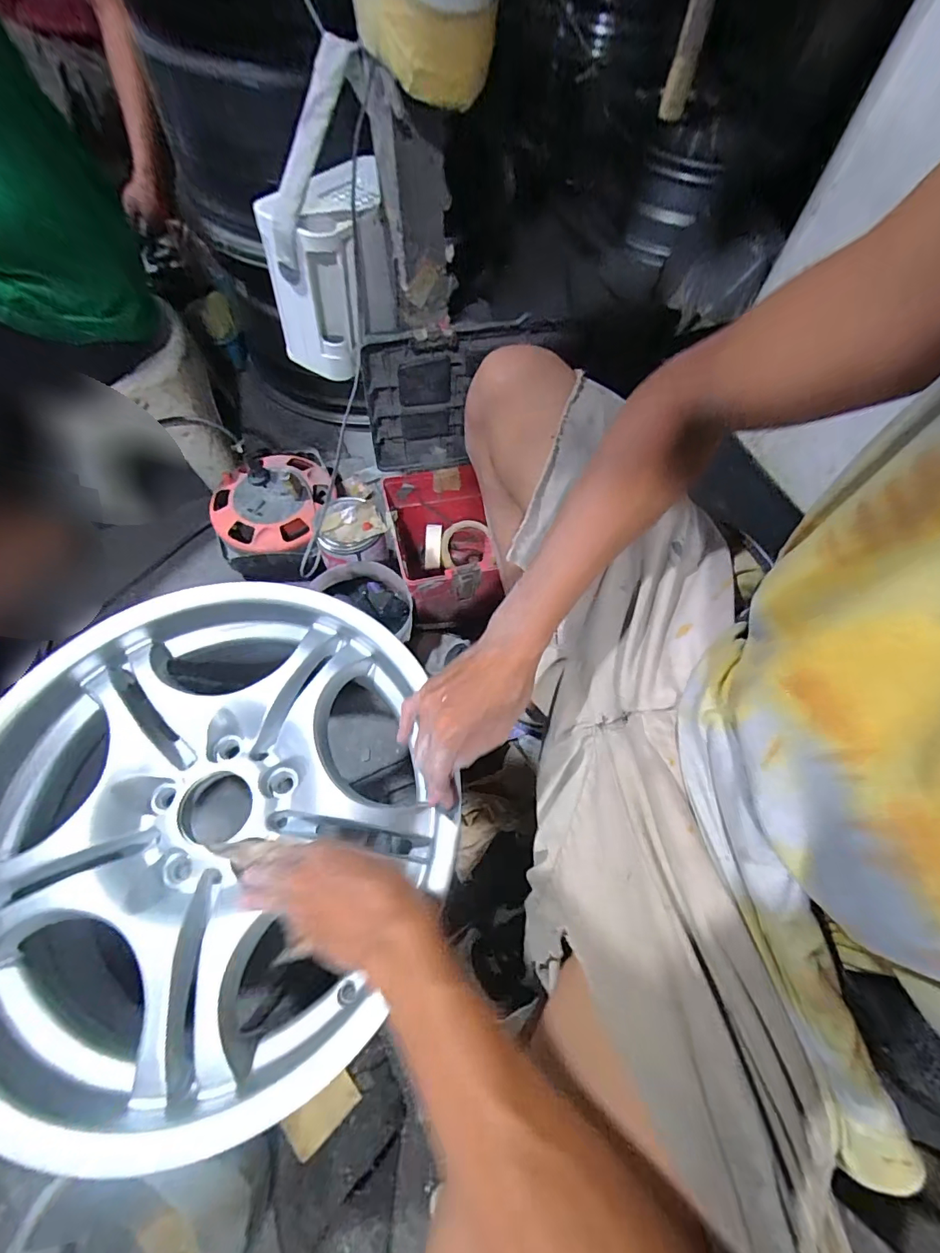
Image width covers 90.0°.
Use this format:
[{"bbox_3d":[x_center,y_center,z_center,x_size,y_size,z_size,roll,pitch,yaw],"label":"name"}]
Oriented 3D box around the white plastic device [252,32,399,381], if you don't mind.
[{"bbox_3d":[-0.158,-0.433,0.511,0.132,0.238,0.146,-5,64,-6],"label":"white plastic device"}]

